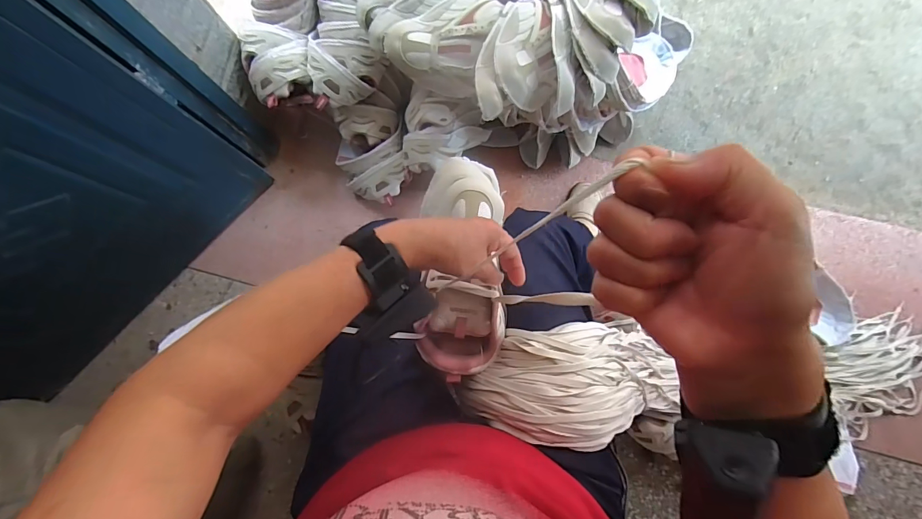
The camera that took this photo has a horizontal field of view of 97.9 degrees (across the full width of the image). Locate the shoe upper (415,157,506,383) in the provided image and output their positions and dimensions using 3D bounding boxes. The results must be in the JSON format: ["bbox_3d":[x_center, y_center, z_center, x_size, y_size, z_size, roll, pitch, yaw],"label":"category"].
[{"bbox_3d":[-0.001,-0.003,0.487,0.101,0.073,0.273,-1,73,3],"label":"shoe upper"}]

